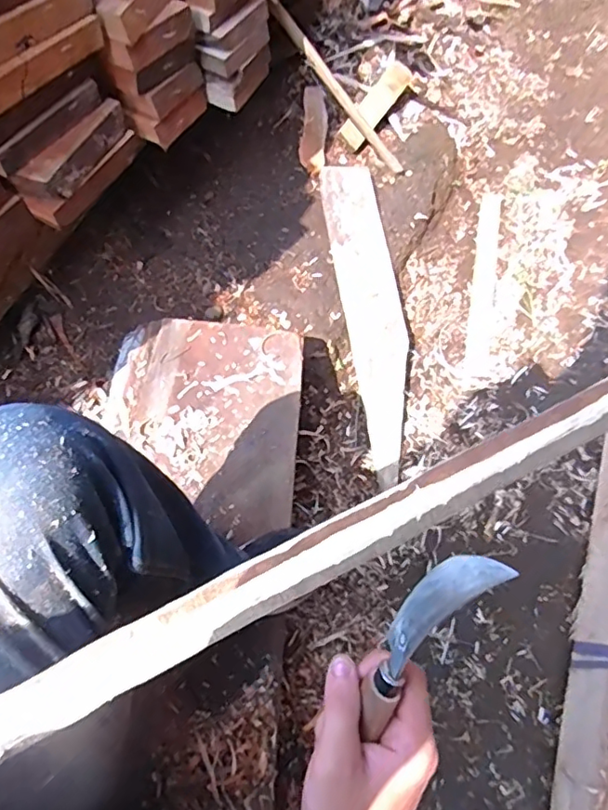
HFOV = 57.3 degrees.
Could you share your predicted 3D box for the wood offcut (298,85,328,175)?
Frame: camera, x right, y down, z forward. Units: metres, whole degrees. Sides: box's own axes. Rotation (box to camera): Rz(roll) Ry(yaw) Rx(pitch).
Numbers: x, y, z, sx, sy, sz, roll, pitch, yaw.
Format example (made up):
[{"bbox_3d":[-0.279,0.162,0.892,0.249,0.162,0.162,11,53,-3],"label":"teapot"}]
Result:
[{"bbox_3d":[0.022,-0.618,1.244,0.056,0.018,0.258,3,70,3],"label":"wood offcut"}]

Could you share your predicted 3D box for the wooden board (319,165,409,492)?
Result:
[{"bbox_3d":[0.136,-0.178,1.108,0.111,0.032,0.651,-9,82,-4],"label":"wooden board"}]

